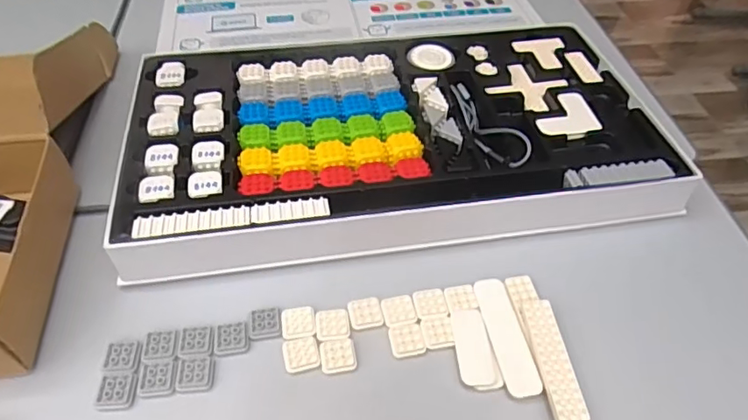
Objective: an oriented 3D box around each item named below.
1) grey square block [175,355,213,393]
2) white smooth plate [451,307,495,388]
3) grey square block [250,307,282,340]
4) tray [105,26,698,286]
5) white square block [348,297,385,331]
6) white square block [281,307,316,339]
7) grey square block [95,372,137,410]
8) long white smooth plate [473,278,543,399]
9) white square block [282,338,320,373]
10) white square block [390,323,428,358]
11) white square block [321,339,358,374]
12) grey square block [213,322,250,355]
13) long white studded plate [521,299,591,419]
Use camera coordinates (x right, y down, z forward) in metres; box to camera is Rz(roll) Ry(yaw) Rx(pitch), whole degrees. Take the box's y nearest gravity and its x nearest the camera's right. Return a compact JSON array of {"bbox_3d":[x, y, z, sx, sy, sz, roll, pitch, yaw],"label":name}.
[{"bbox_3d":[-0.139,0.127,0.423,0.026,0.005,0.027,-5,49,-6],"label":"grey square block"},{"bbox_3d":[0.080,0.113,0.449,0.027,0.010,0.065,-3,49,-5],"label":"white smooth plate"},{"bbox_3d":[-0.091,0.093,0.456,0.025,0.004,0.028,-6,49,-7],"label":"grey square block"},{"bbox_3d":[0.023,-0.083,0.580,0.529,0.046,0.309,-6,49,-8],"label":"tray"},{"bbox_3d":[-0.007,0.087,0.465,0.027,0.004,0.030,-12,50,-13],"label":"white square block"},{"bbox_3d":[-0.063,0.093,0.457,0.028,0.004,0.030,-6,49,-8],"label":"white square block"},{"bbox_3d":[-0.198,0.139,0.419,0.026,0.004,0.029,0,49,-2],"label":"grey square block"},{"bbox_3d":[0.109,0.105,0.455,0.027,0.011,0.105,-6,49,-8],"label":"long white smooth plate"},{"bbox_3d":[-0.059,0.116,0.439,0.028,0.004,0.027,-9,50,-10],"label":"white square block"},{"bbox_3d":[0.027,0.108,0.449,0.027,0.005,0.027,-9,50,-10],"label":"white square block"},{"bbox_3d":[-0.029,0.117,0.439,0.028,0.004,0.027,-6,49,-8],"label":"white square block"},{"bbox_3d":[-0.116,0.105,0.444,0.027,0.004,0.025,-5,49,-7],"label":"grey square block"},{"bbox_3d":[0.143,0.118,0.434,0.025,0.004,0.104,-8,49,3],"label":"long white studded plate"}]

